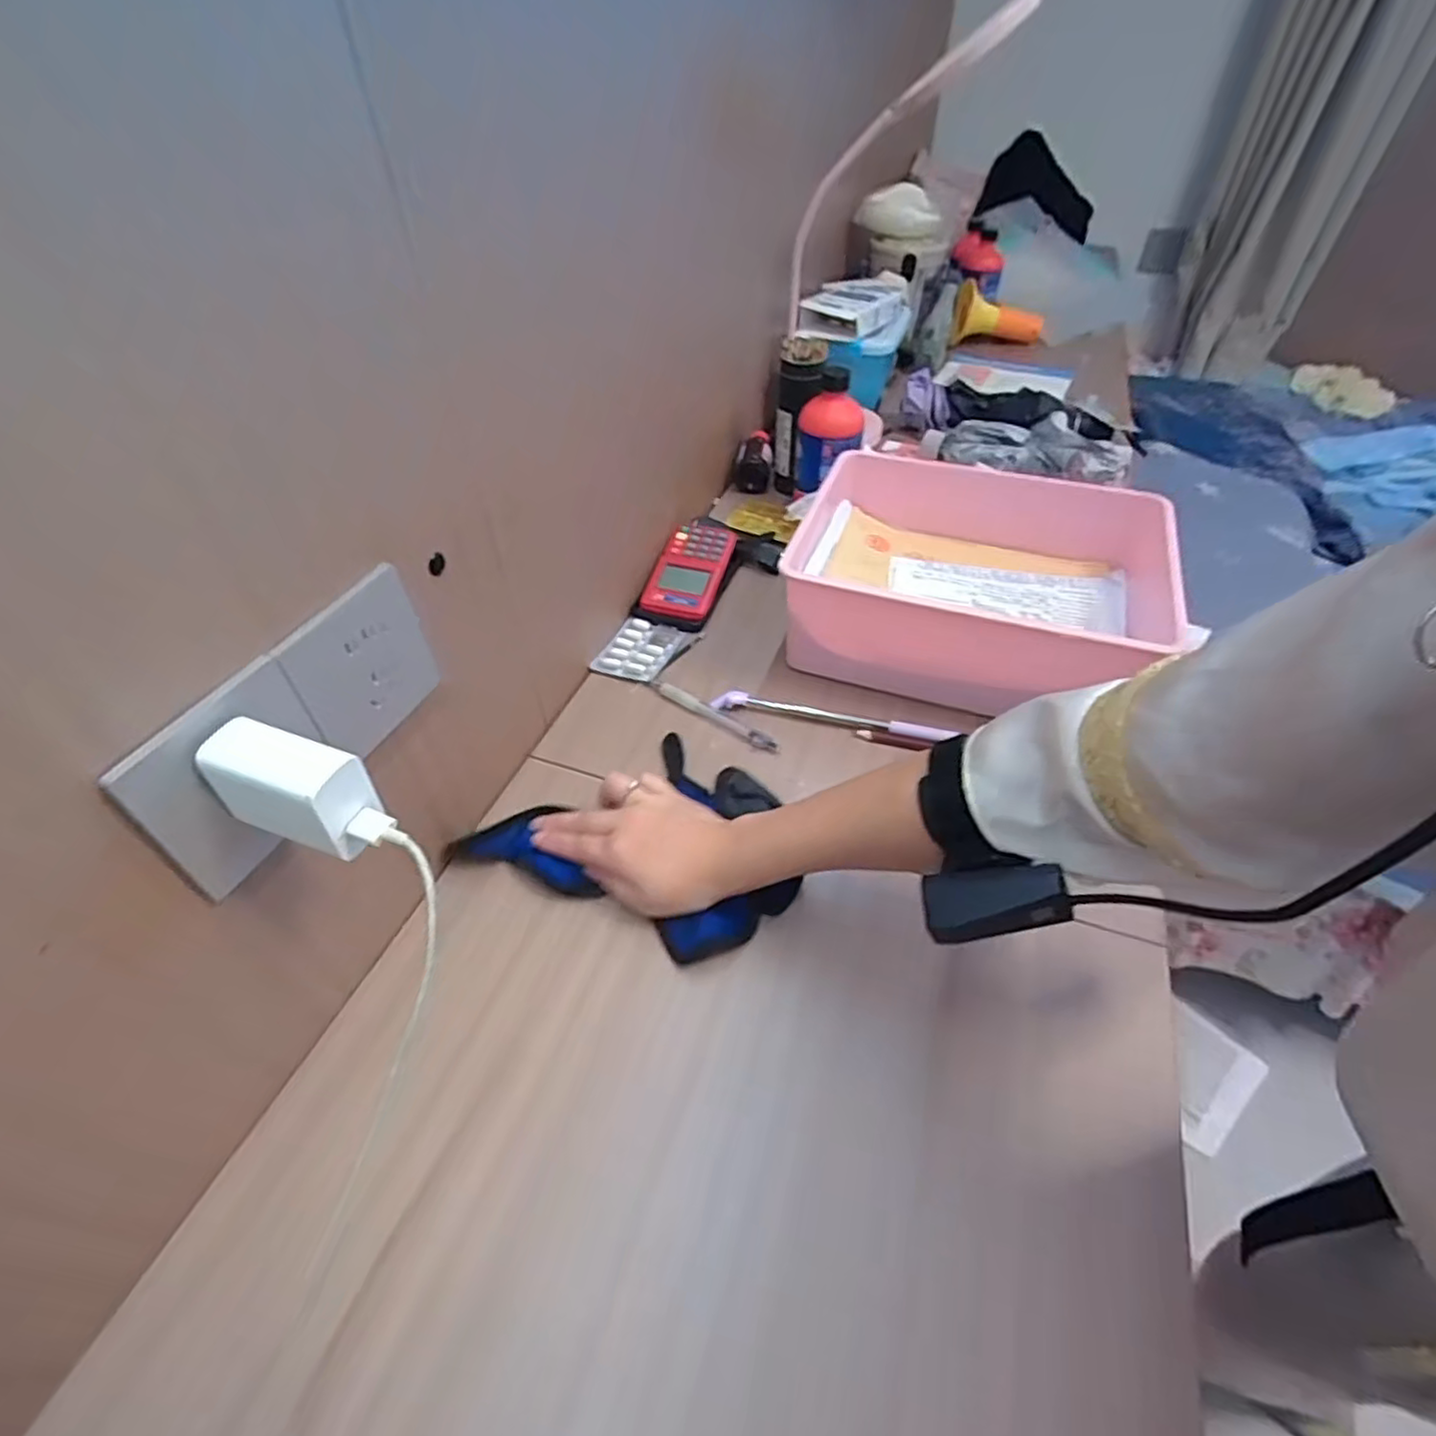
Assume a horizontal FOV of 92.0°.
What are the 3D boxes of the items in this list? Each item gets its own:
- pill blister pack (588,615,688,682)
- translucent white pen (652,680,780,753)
[{"bbox_3d":[-0.077,-0.066,0.667,0.063,0.011,0.079,18,48,17],"label":"pill blister pack"},{"bbox_3d":[-0.004,-0.005,0.605,0.134,0.009,0.015,29,52,25],"label":"translucent white pen"}]

